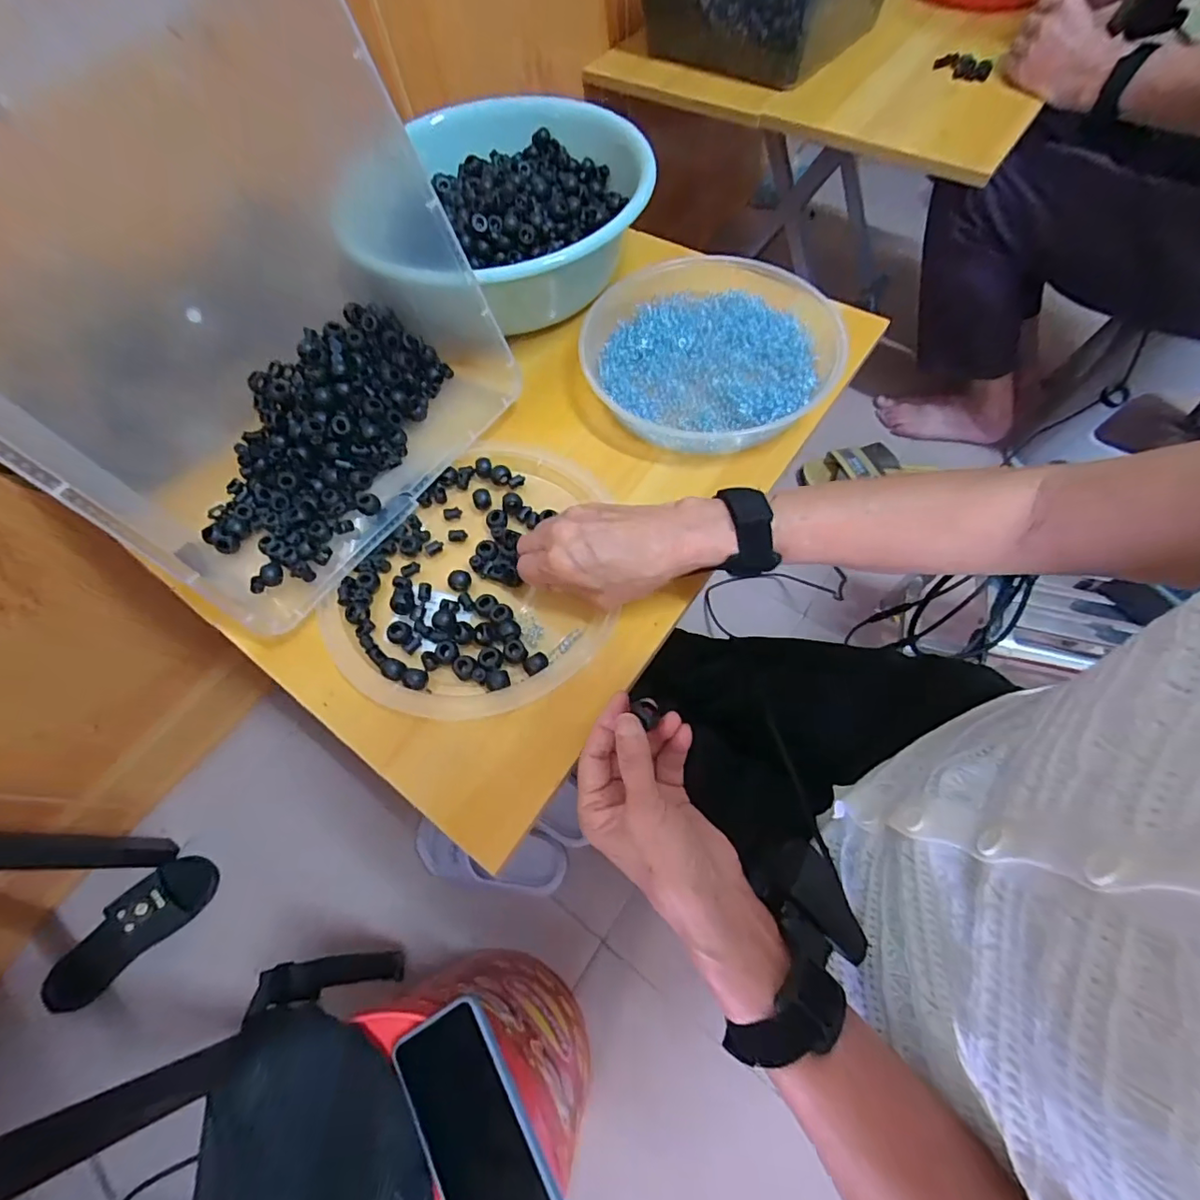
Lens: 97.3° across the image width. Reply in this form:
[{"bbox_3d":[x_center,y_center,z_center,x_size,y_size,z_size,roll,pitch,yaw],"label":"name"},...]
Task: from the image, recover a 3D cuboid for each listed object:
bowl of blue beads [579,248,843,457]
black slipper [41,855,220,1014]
[{"bbox_3d":[0.101,-0.235,0.489,0.221,0.044,0.235,-1,64,3],"label":"bowl of blue beads"},{"bbox_3d":[-0.698,0.489,0.778,0.237,0.072,0.089,-41,69,-15],"label":"black slipper"}]

